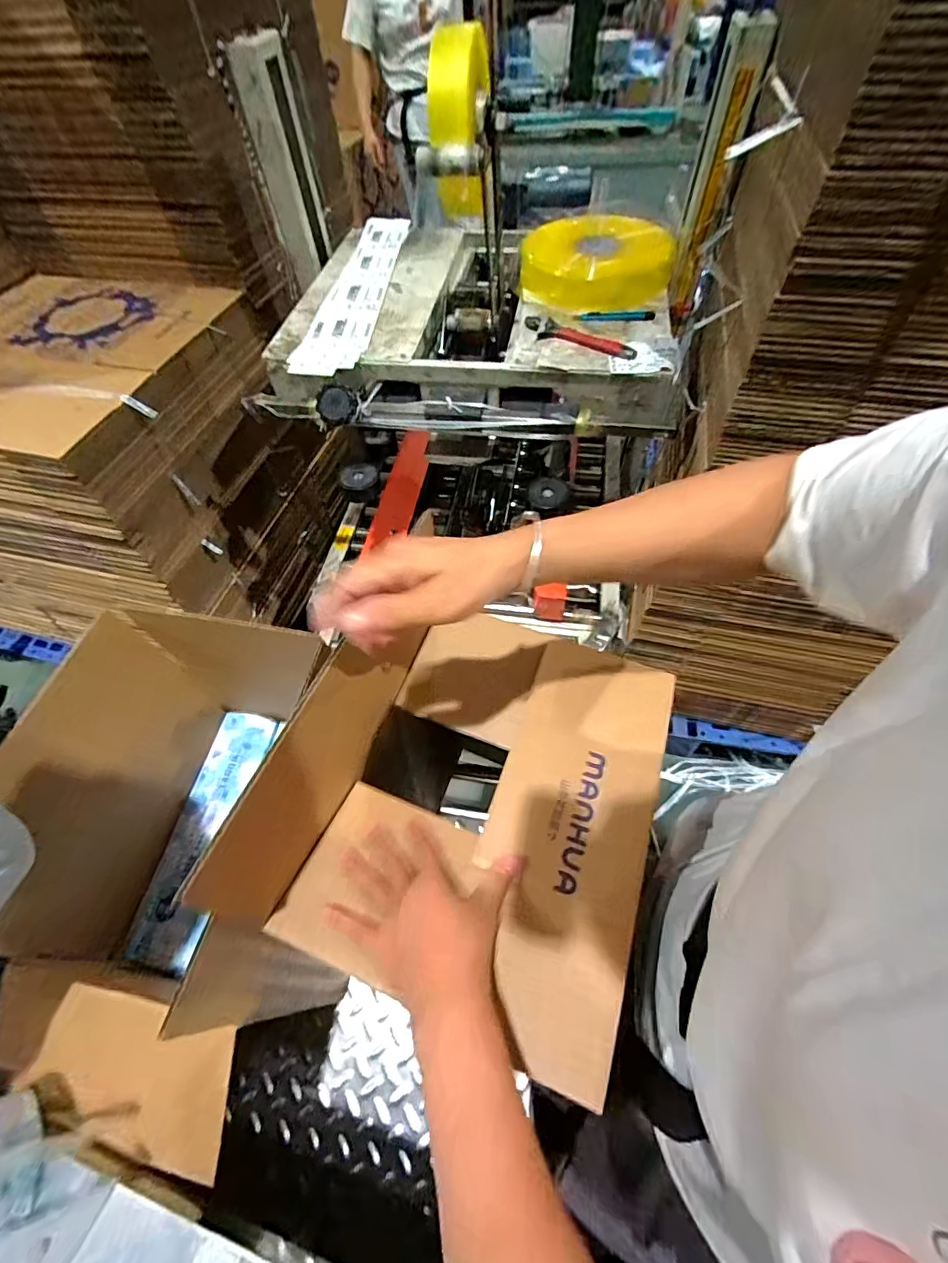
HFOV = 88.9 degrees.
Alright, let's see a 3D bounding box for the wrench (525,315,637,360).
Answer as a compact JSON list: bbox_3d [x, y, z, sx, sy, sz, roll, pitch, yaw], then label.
[{"bbox_3d":[0.174,-0.485,0.799,0.195,0.016,0.054,28,62,20],"label":"wrench"}]

